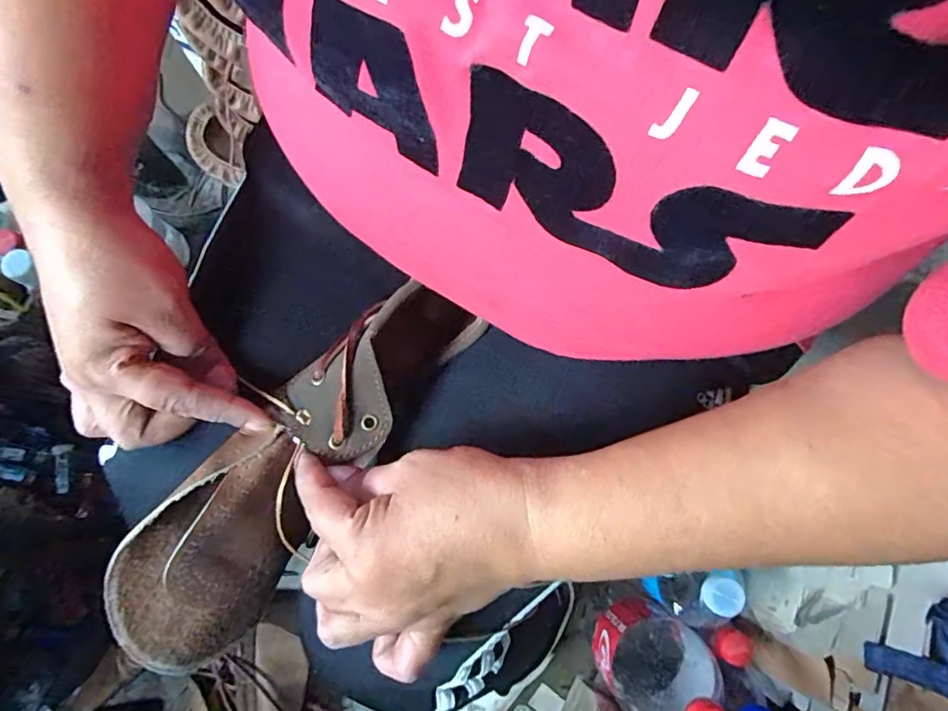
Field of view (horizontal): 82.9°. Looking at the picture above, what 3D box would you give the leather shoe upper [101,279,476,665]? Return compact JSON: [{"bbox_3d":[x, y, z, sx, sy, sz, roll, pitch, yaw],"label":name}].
[{"bbox_3d":[-0.093,0.054,0.293,0.062,0.061,0.241,38,79,6],"label":"leather shoe upper"}]

